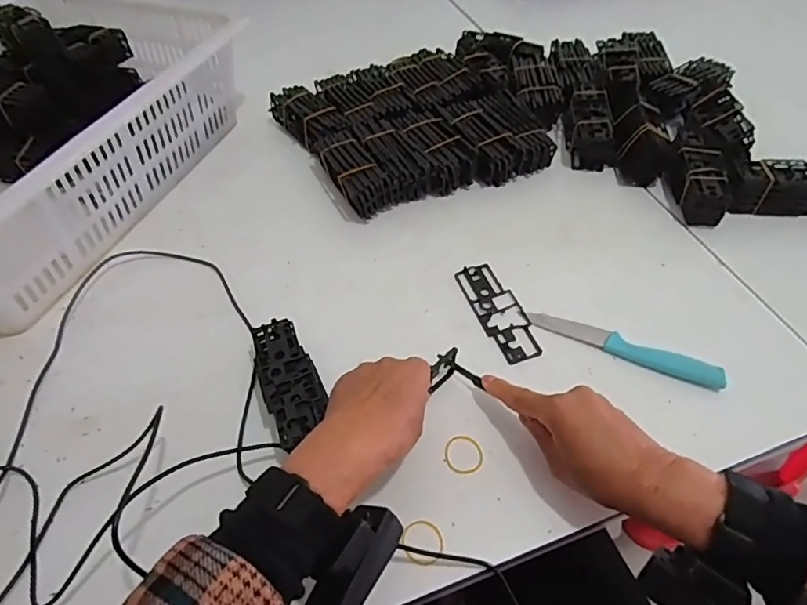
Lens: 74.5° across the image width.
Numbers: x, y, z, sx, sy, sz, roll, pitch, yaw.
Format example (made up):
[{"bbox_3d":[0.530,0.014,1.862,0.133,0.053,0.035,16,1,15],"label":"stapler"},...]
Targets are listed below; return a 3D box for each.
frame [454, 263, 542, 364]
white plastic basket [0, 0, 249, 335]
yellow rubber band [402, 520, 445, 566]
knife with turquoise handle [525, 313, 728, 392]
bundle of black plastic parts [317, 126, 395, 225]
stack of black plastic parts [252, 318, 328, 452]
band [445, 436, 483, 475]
[{"bbox_3d":[0.094,0.008,0.522,0.044,0.007,0.119,-17,52,-12],"label":"frame"},{"bbox_3d":[-0.450,-0.197,0.627,0.365,0.129,0.475,16,53,14],"label":"white plastic basket"},{"bbox_3d":[0.015,0.175,0.390,0.029,0.006,0.032,-12,51,-8],"label":"yellow rubber band"},{"bbox_3d":[0.200,0.041,0.487,0.172,0.014,0.026,22,54,19],"label":"knife with turquoise handle"},{"bbox_3d":[-0.062,-0.153,0.636,0.055,0.047,0.133,-25,54,-18],"label":"bundle of black plastic parts"},{"bbox_3d":[-0.097,0.072,0.459,0.047,0.032,0.120,-21,53,-15],"label":"stack of black plastic parts"},{"bbox_3d":[0.049,0.123,0.431,0.031,0.004,0.031,-1,51,1],"label":"band"}]

